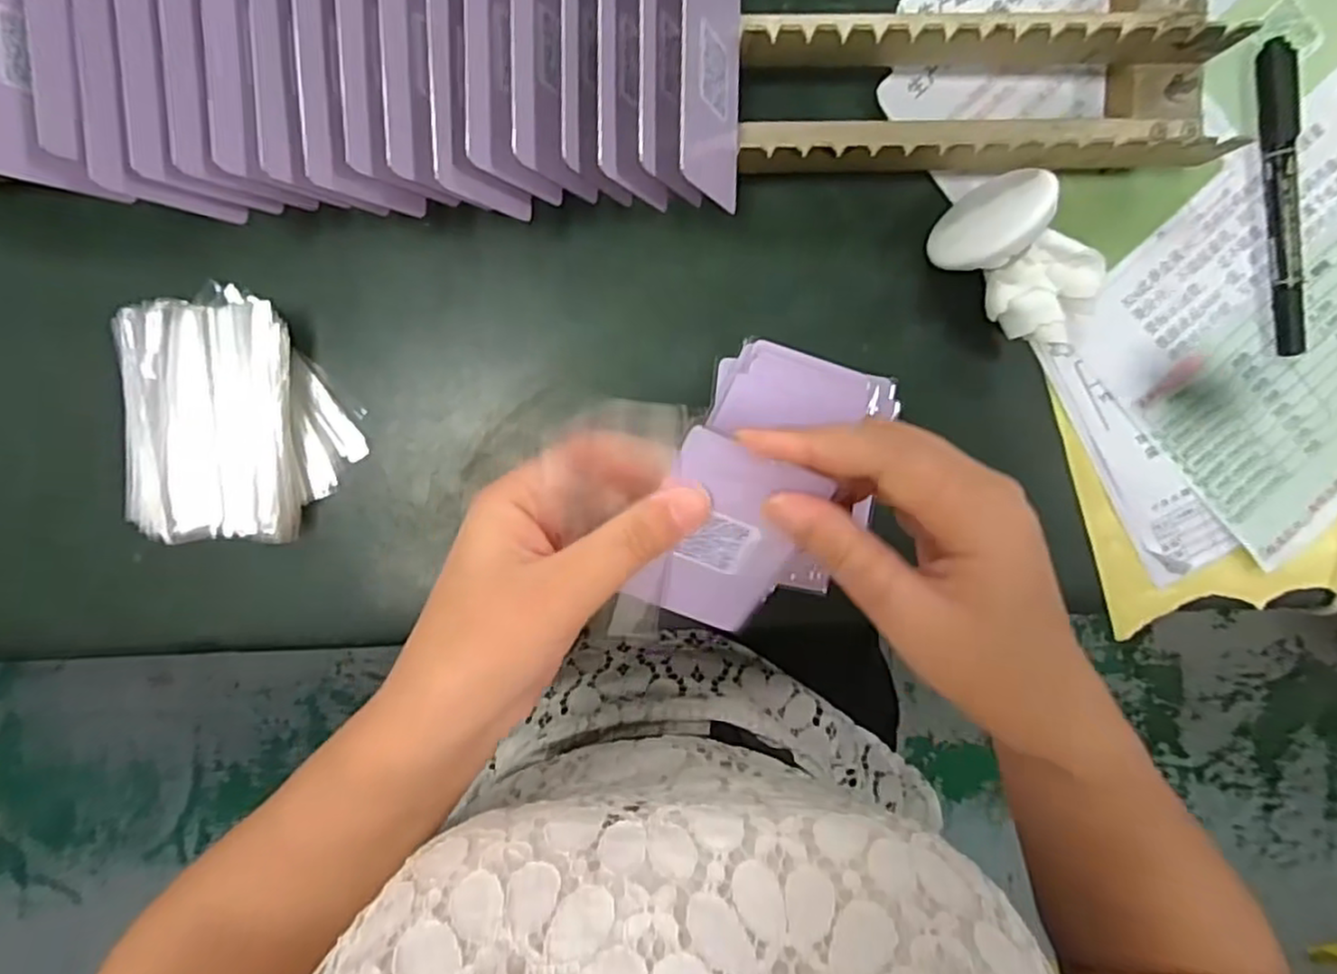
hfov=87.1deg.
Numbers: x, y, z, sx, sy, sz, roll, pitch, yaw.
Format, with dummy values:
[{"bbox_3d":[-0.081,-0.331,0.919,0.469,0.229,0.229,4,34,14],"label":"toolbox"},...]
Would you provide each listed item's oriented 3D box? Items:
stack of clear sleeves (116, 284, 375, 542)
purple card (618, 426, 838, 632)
[{"bbox_3d":[-0.185,-0.030,0.307,0.084,0.034,0.107,1,97,-2],"label":"stack of clear sleeves"},{"bbox_3d":[0.019,0.021,0.257,0.052,0.008,0.079,19,121,-10],"label":"purple card"}]

